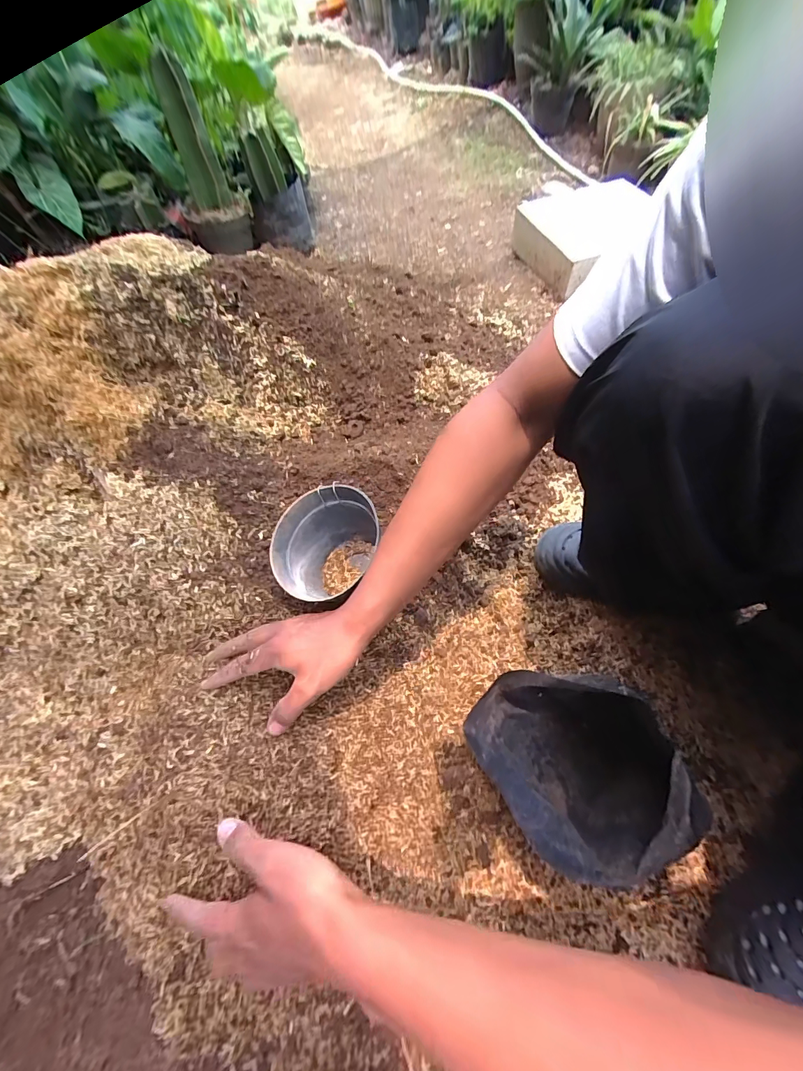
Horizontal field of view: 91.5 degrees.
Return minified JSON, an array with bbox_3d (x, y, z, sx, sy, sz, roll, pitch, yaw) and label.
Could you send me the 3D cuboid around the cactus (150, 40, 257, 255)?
[{"bbox_3d":[-0.537,-0.985,1.050,0.180,0.389,0.226,-25,61,-11],"label":"cactus"}]

